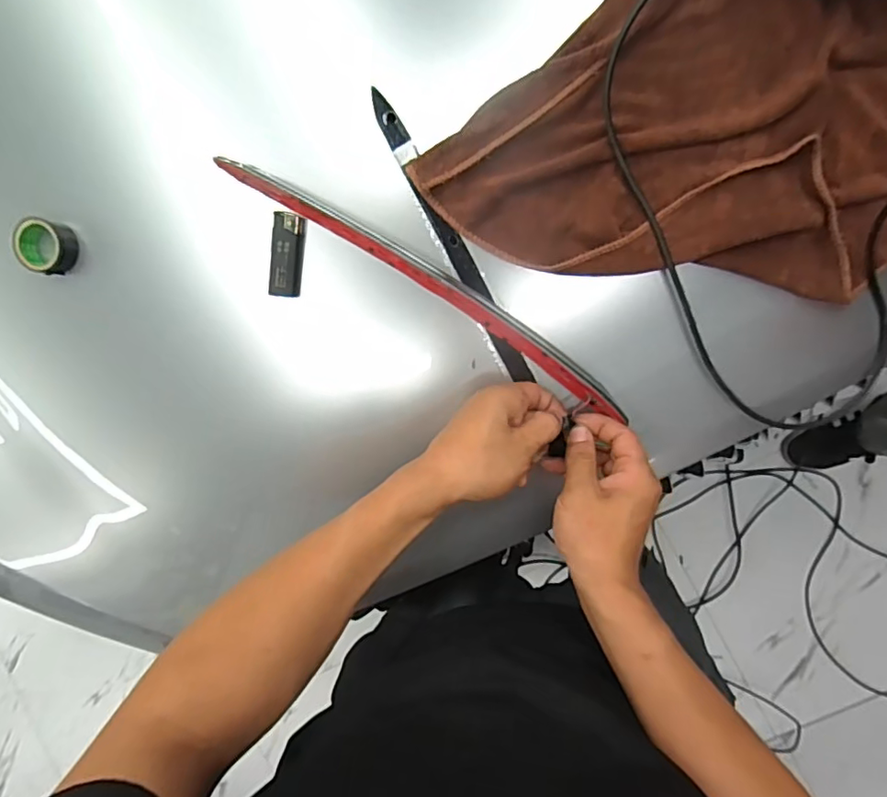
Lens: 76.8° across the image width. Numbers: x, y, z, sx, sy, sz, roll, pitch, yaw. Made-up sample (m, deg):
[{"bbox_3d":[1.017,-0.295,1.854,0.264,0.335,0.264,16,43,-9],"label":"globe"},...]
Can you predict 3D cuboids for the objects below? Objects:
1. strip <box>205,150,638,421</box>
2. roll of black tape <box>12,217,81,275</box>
[{"bbox_3d":[-0.008,-0.090,0.451,0.365,0.022,0.024,32,96,-4],"label":"strip"},{"bbox_3d":[-0.341,-0.130,0.480,0.044,0.022,0.045,0,92,8],"label":"roll of black tape"}]

